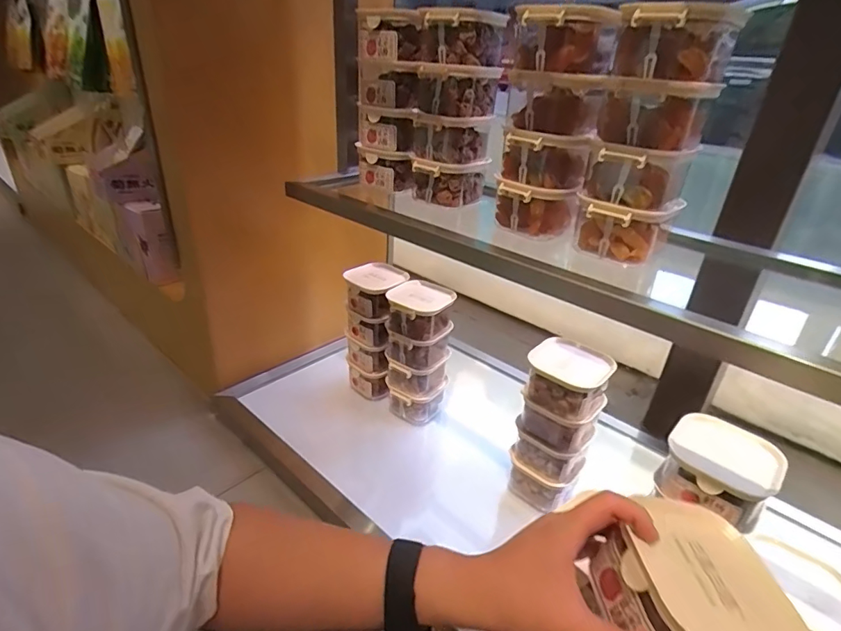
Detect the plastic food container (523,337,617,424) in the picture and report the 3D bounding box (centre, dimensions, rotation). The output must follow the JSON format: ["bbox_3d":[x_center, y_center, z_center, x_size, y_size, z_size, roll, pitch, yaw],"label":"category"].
[{"bbox_3d":[0.231,0.096,0.735,0.116,0.075,0.108,20,33,26],"label":"plastic food container"}]

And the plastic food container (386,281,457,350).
[{"bbox_3d":[-0.006,-0.004,0.909,0.115,0.079,0.114,24,34,31],"label":"plastic food container"}]

